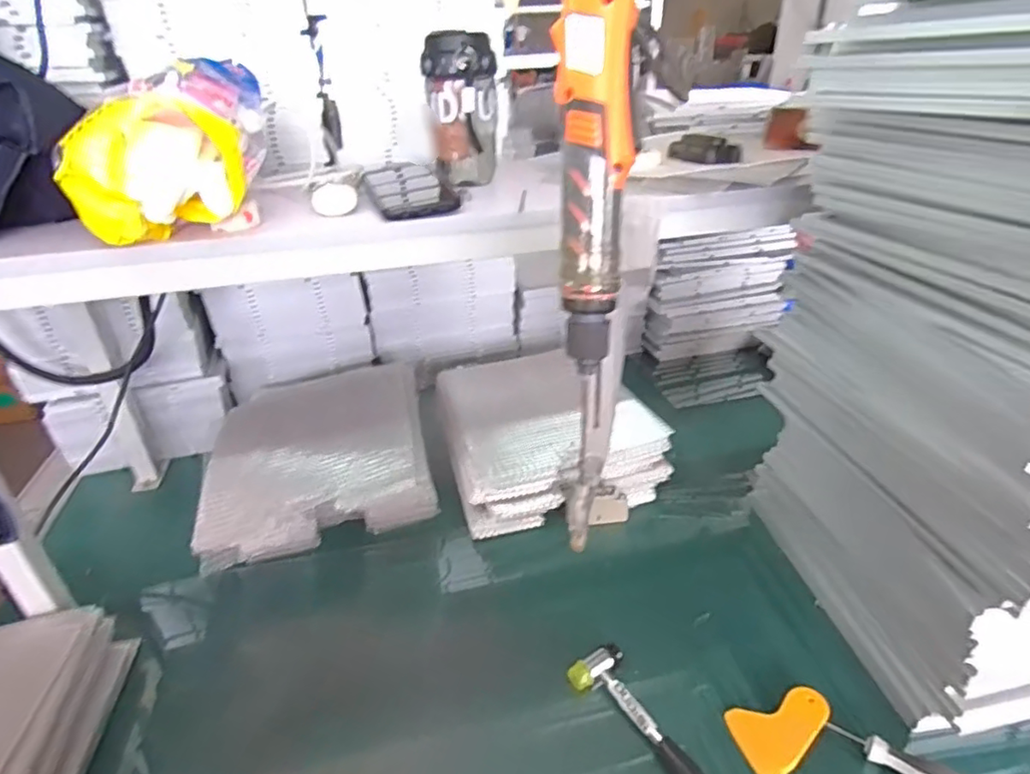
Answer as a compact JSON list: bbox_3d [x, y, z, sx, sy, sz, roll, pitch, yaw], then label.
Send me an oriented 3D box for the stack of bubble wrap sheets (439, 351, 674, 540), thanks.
[{"bbox_3d":[0.046,0.056,0.973,0.312,0.107,0.353,-9,31,-11],"label":"stack of bubble wrap sheets"}]

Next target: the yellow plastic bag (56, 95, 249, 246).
[{"bbox_3d":[-0.311,-0.187,0.508,0.137,0.105,0.118,-22,36,-30],"label":"yellow plastic bag"}]

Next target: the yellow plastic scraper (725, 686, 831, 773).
[{"bbox_3d":[0.269,0.339,0.580,0.099,0.012,0.068,-19,35,-5],"label":"yellow plastic scraper"}]

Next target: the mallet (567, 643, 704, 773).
[{"bbox_3d":[0.156,0.350,0.570,0.059,0.026,0.243,-24,37,-32],"label":"mallet"}]

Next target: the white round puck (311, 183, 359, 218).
[{"bbox_3d":[-0.186,-0.193,0.607,0.045,0.028,0.024,-13,32,-17],"label":"white round puck"}]

